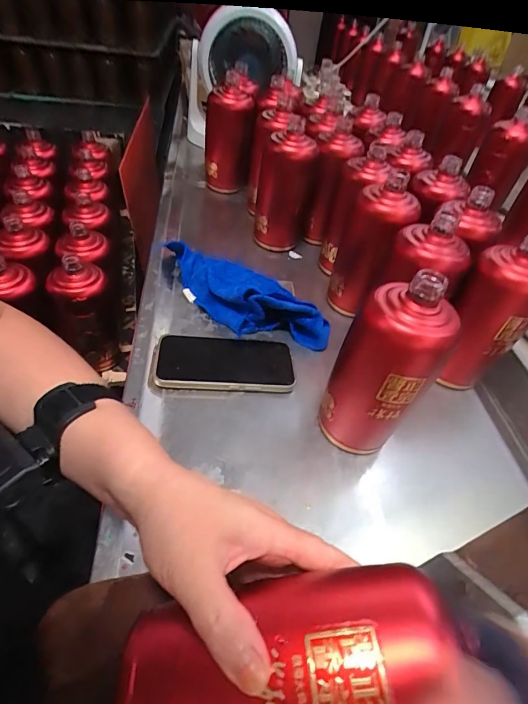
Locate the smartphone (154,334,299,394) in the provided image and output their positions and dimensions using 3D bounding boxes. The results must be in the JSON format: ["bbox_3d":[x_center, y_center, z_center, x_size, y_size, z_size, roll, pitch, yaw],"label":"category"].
[{"bbox_3d":[-0.044,0.013,0.444,0.155,0.015,0.074,4,42,-8],"label":"smartphone"}]

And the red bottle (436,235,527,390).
[{"bbox_3d":[0.243,-0.035,0.428,0.067,0.171,0.074,-16,51,-21],"label":"red bottle"}]

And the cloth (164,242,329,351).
[{"bbox_3d":[-0.034,-0.087,0.518,0.267,0.049,0.103,33,51,22],"label":"cloth"}]

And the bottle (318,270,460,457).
[{"bbox_3d":[0.105,0.019,0.348,0.080,0.182,0.068,33,51,22],"label":"bottle"}]

